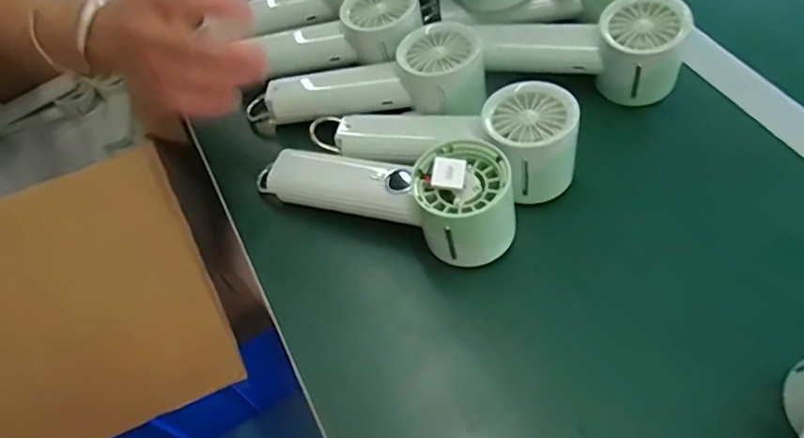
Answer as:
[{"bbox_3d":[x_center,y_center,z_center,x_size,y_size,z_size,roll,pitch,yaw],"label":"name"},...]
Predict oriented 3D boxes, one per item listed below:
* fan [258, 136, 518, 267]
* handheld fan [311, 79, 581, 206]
[{"bbox_3d":[-0.013,-0.029,0.380,0.191,0.053,0.068,20,62,17],"label":"fan"},{"bbox_3d":[0.025,-0.065,0.400,0.197,0.056,0.067,11,59,12],"label":"handheld fan"}]

